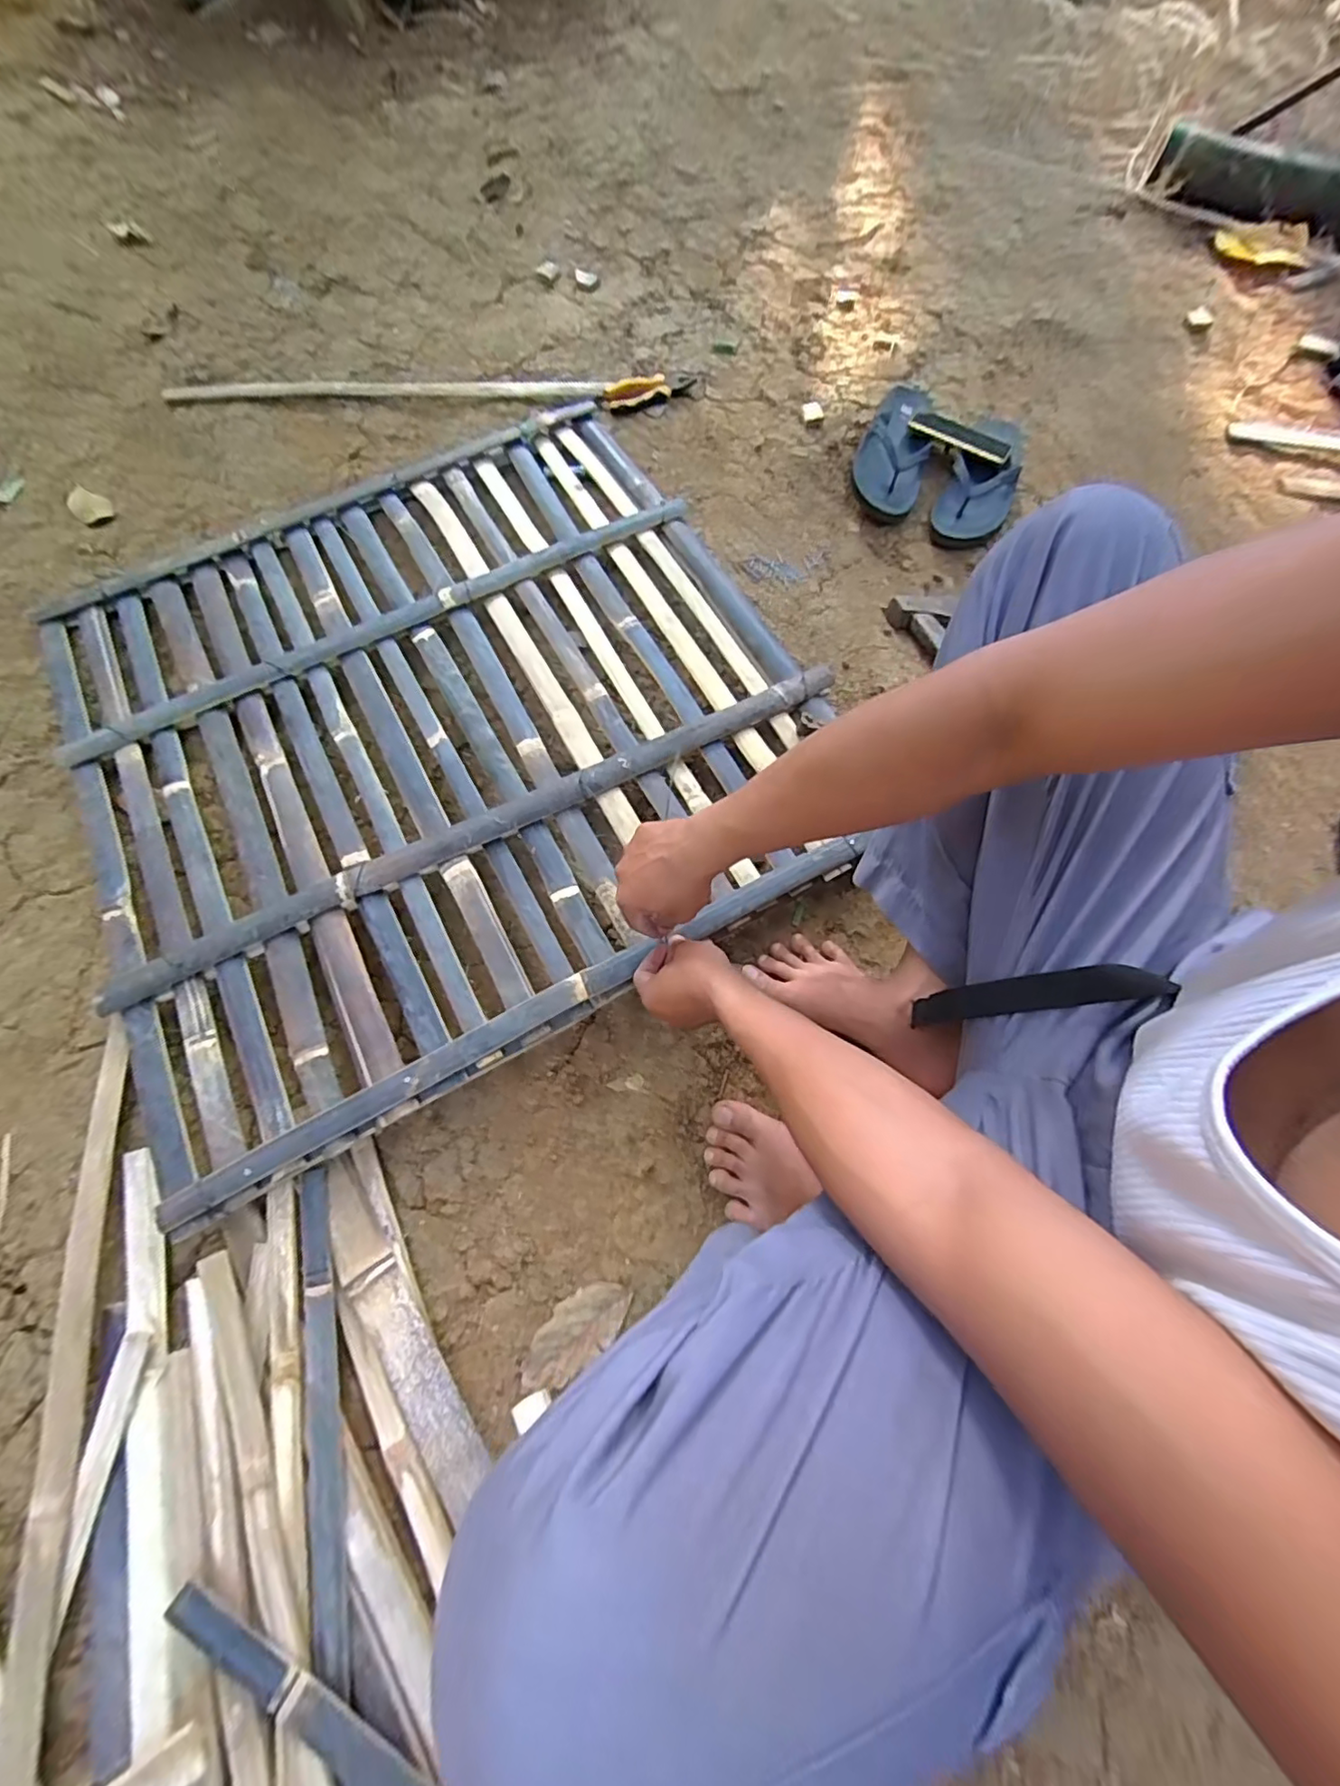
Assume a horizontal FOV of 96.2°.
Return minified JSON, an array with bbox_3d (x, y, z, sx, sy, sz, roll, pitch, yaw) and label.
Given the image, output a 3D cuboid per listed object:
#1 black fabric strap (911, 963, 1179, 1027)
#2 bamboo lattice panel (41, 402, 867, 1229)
[{"bbox_3d":[0.238,0.073,0.417,0.026,0.174,0.024,17,66,-27],"label":"black fabric strap"},{"bbox_3d":[-0.302,-0.237,0.788,0.872,0.067,0.891,-27,71,-9],"label":"bamboo lattice panel"}]

